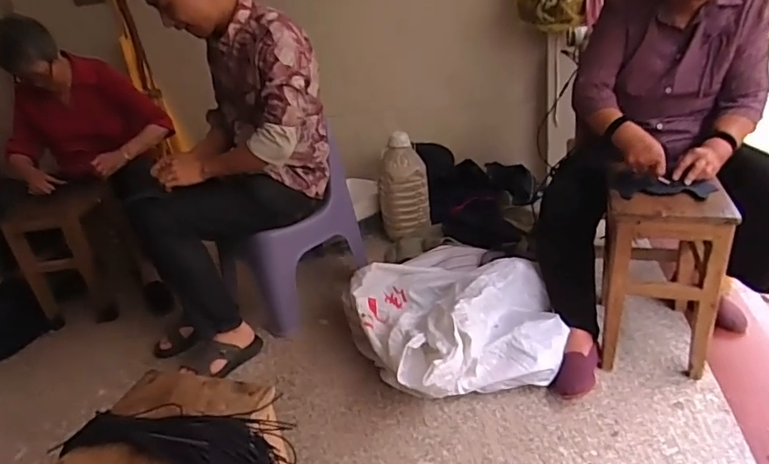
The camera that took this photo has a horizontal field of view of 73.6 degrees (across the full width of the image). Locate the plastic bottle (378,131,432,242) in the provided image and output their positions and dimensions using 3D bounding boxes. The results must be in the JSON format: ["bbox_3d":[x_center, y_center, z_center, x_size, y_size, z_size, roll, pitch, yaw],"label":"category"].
[{"bbox_3d":[0.071,-0.168,1.902,0.179,0.335,0.138,-10,26,-4],"label":"plastic bottle"}]

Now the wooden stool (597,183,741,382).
[{"bbox_3d":[0.644,0.108,1.207,0.235,0.419,0.218,6,29,26],"label":"wooden stool"}]

